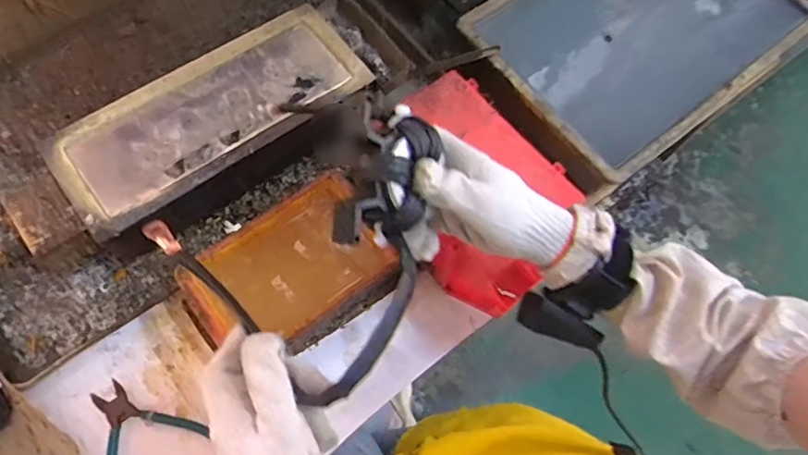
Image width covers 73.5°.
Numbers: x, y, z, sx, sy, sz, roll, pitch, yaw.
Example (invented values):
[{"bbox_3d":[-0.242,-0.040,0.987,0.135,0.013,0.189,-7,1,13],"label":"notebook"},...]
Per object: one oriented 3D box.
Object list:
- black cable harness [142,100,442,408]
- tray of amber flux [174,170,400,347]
[{"bbox_3d":[-0.067,-0.010,0.399,0.221,0.139,0.183,42,71,14],"label":"black cable harness"},{"bbox_3d":[-0.116,0.048,0.575,0.200,0.064,0.125,-34,73,-16],"label":"tray of amber flux"}]

